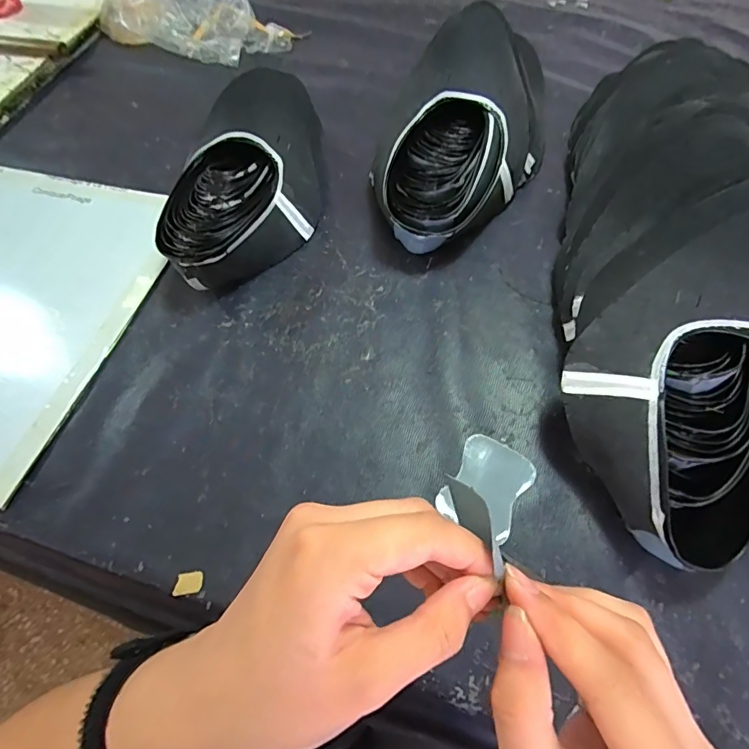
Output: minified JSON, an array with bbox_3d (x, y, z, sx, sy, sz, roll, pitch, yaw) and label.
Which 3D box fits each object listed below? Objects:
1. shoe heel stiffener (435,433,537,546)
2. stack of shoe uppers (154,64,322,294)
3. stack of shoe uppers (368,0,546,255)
[{"bbox_3d":[0.090,0.088,0.362,0.058,0.005,0.073,28,66,16],"label":"shoe heel stiffener"},{"bbox_3d":[-0.131,-0.202,0.488,0.130,0.095,0.250,6,62,6],"label":"stack of shoe uppers"},{"bbox_3d":[0.101,-0.264,0.487,0.151,0.140,0.289,16,63,11],"label":"stack of shoe uppers"}]

